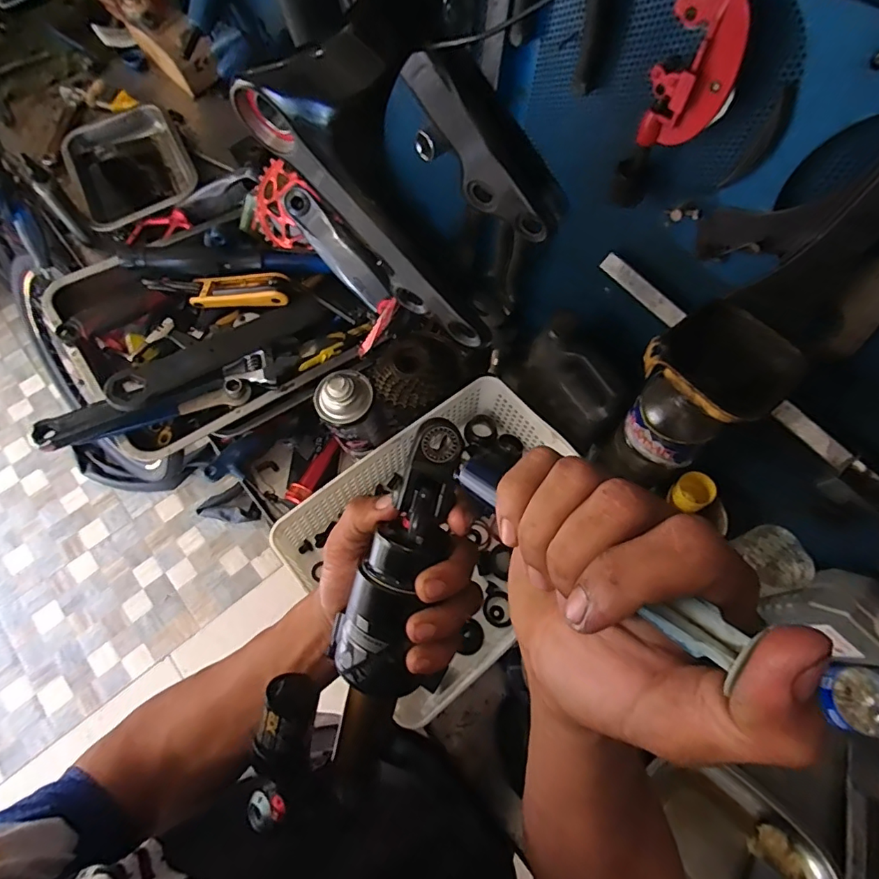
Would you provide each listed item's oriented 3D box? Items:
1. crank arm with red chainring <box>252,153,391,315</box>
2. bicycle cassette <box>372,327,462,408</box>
[{"bbox_3d":[-0.156,-0.254,0.654,0.212,0.062,0.061,42,70,-11],"label":"crank arm with red chainring"},{"bbox_3d":[-0.026,-0.093,0.605,0.097,0.045,0.118,27,68,10],"label":"bicycle cassette"}]

